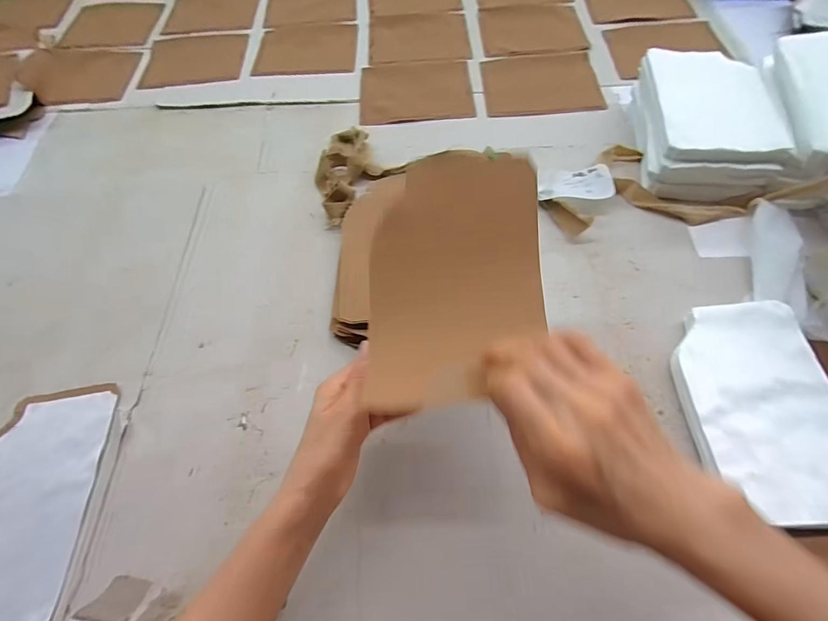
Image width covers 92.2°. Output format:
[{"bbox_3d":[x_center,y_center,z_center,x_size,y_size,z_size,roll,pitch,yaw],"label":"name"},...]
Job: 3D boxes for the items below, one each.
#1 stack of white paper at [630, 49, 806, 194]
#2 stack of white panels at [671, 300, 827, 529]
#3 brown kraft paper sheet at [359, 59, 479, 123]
[{"bbox_3d":[0.373,-0.244,0.517,0.148,0.067,0.206,6,60,7],"label":"stack of white paper"},{"bbox_3d":[0.320,0.085,0.369,0.128,0.023,0.199,-3,59,2],"label":"stack of white panels"},{"bbox_3d":[0.003,-0.369,0.670,0.182,0.009,0.152,-3,64,3],"label":"brown kraft paper sheet"}]

